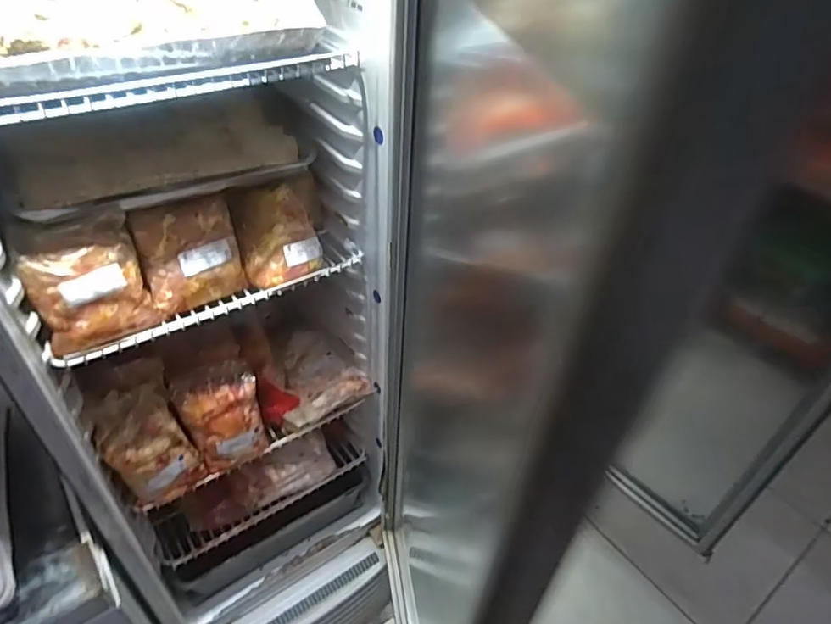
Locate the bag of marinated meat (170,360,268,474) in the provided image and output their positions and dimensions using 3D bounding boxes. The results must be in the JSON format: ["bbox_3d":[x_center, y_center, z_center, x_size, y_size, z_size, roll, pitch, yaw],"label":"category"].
[{"bbox_3d":[-0.328,0.172,0.939,0.129,0.195,0.075,-21,25,-22],"label":"bag of marinated meat"}]

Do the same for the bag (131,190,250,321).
[{"bbox_3d":[-0.308,-0.079,0.761,0.131,0.134,0.055,-21,14,-24],"label":"bag"}]

